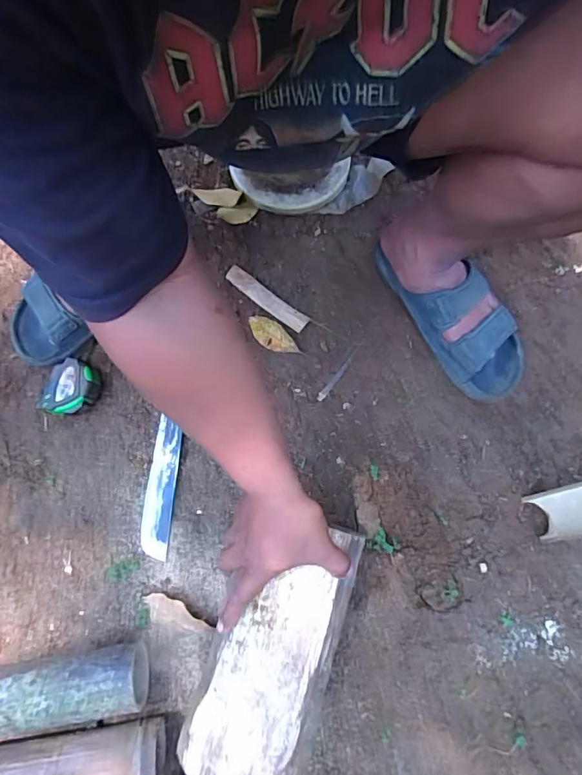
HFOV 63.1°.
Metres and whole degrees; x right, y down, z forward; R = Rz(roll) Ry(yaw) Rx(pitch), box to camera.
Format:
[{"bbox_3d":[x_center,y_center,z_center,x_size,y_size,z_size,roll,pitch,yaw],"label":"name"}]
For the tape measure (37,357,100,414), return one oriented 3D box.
[{"bbox_3d":[-0.305,0.002,0.662,0.074,0.042,0.079,9,73,2],"label":"tape measure"}]

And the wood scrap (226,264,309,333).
[{"bbox_3d":[-0.038,-0.135,0.717,0.145,0.006,0.029,37,77,10],"label":"wood scrap"}]

